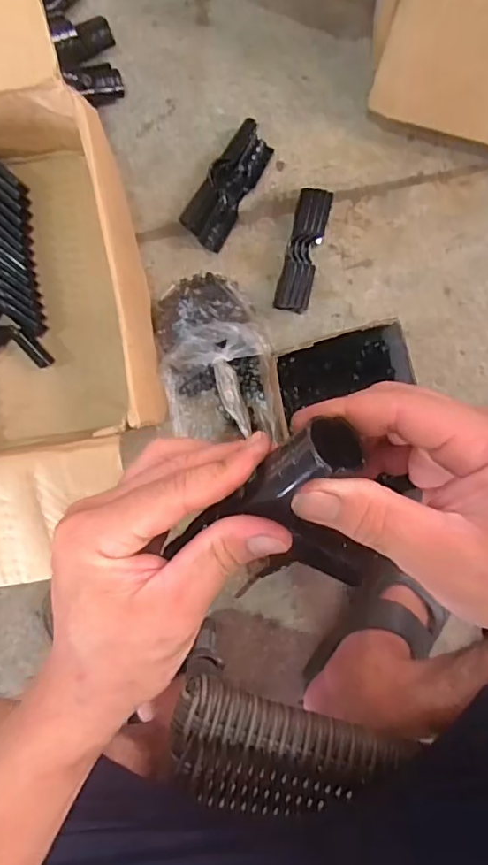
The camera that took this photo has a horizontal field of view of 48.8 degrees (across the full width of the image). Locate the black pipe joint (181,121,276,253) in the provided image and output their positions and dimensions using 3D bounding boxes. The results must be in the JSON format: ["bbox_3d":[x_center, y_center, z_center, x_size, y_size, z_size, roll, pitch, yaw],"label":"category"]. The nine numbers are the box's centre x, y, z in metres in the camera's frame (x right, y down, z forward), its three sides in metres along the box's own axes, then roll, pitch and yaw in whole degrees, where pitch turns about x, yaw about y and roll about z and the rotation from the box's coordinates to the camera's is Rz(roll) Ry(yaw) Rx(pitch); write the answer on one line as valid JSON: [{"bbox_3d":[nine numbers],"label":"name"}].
[{"bbox_3d":[-0.018,-0.276,0.604,0.050,0.035,0.135,30,92,-3],"label":"black pipe joint"}]

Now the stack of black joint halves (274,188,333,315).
[{"bbox_3d":[0.067,-0.200,0.601,0.039,0.036,0.130,14,93,-3],"label":"stack of black joint halves"}]

